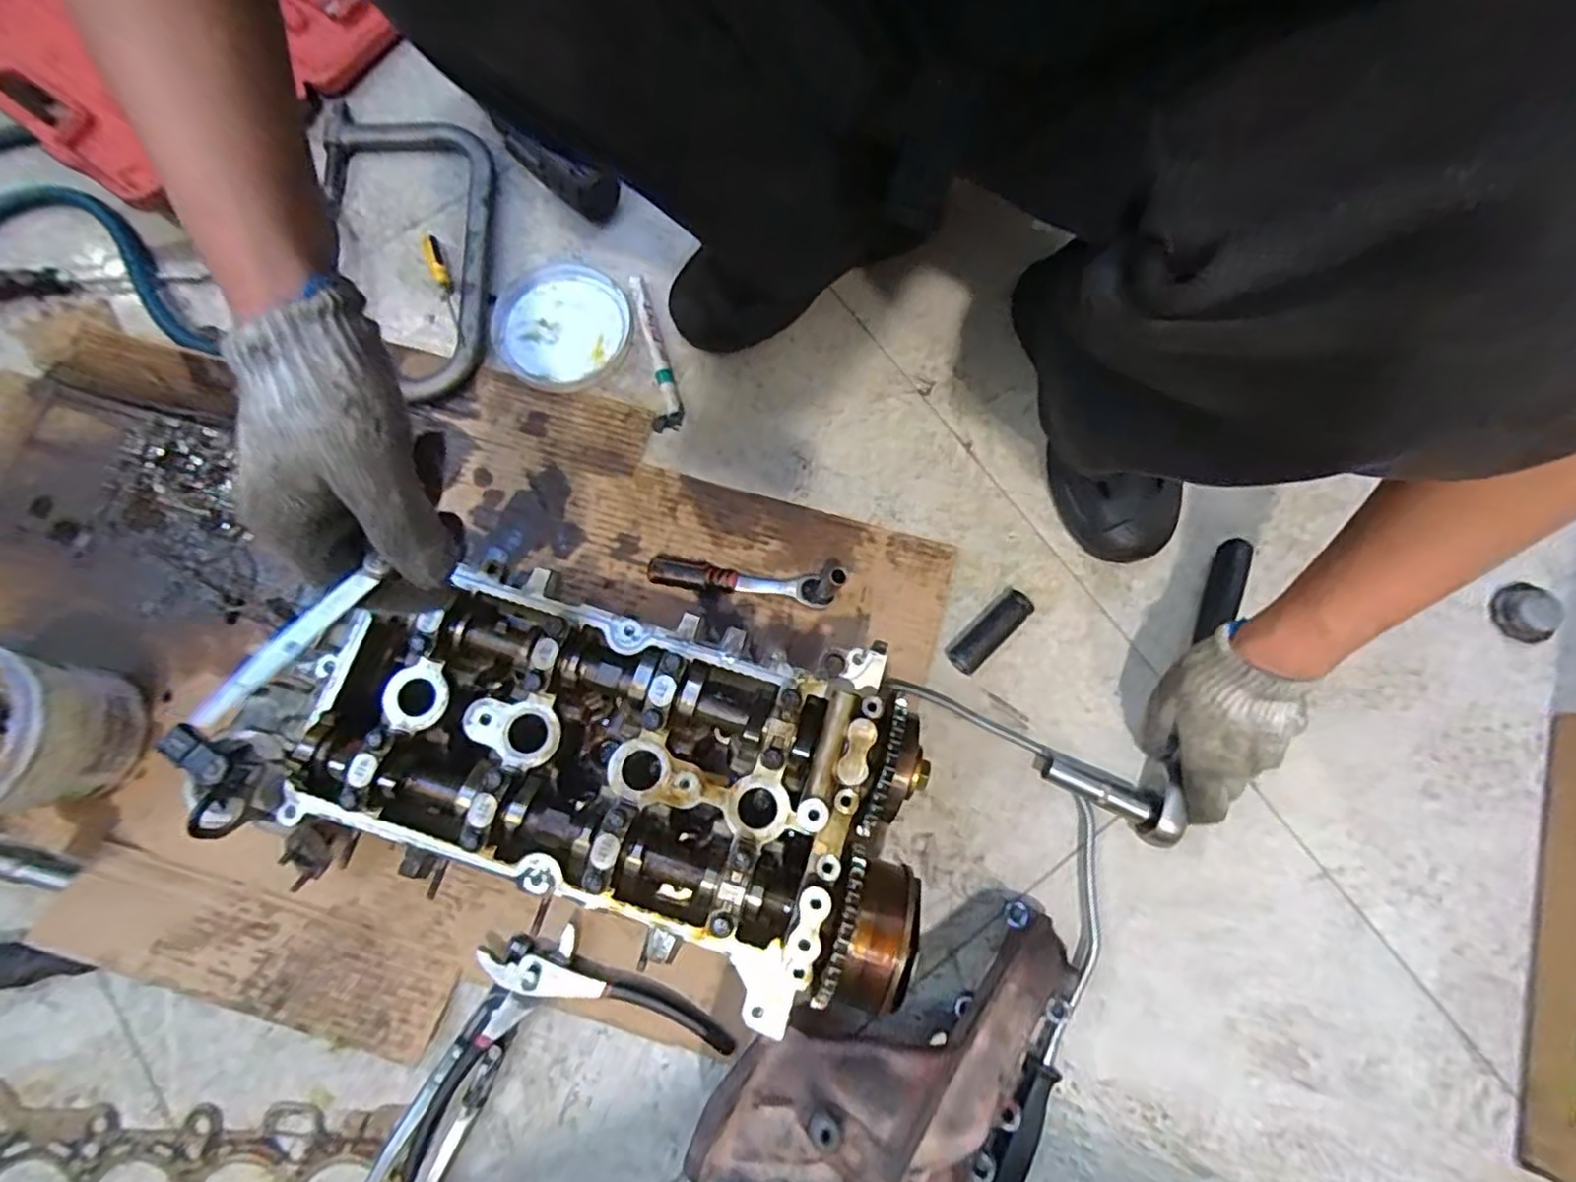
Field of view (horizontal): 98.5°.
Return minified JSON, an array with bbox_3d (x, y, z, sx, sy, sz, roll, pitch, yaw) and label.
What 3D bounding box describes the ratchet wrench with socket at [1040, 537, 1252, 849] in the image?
[{"bbox_3d":[0.291,0.061,0.534,0.098,0.029,0.249,26,78,5],"label":"ratchet wrench with socket"}]

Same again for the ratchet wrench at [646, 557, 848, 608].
[{"bbox_3d":[-0.033,-0.010,0.557,0.159,0.030,0.035,3,79,1],"label":"ratchet wrench"}]

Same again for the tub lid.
[{"bbox_3d":[-0.204,-0.242,0.616,0.121,0.007,0.122,0,79,0],"label":"tub lid"}]

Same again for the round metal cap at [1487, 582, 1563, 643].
[{"bbox_3d":[0.608,0.019,0.559,0.048,0.015,0.046,0,79,0],"label":"round metal cap"}]

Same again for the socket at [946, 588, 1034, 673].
[{"bbox_3d":[0.164,0.033,0.552,0.078,0.020,0.025,-41,82,-8],"label":"socket"}]

